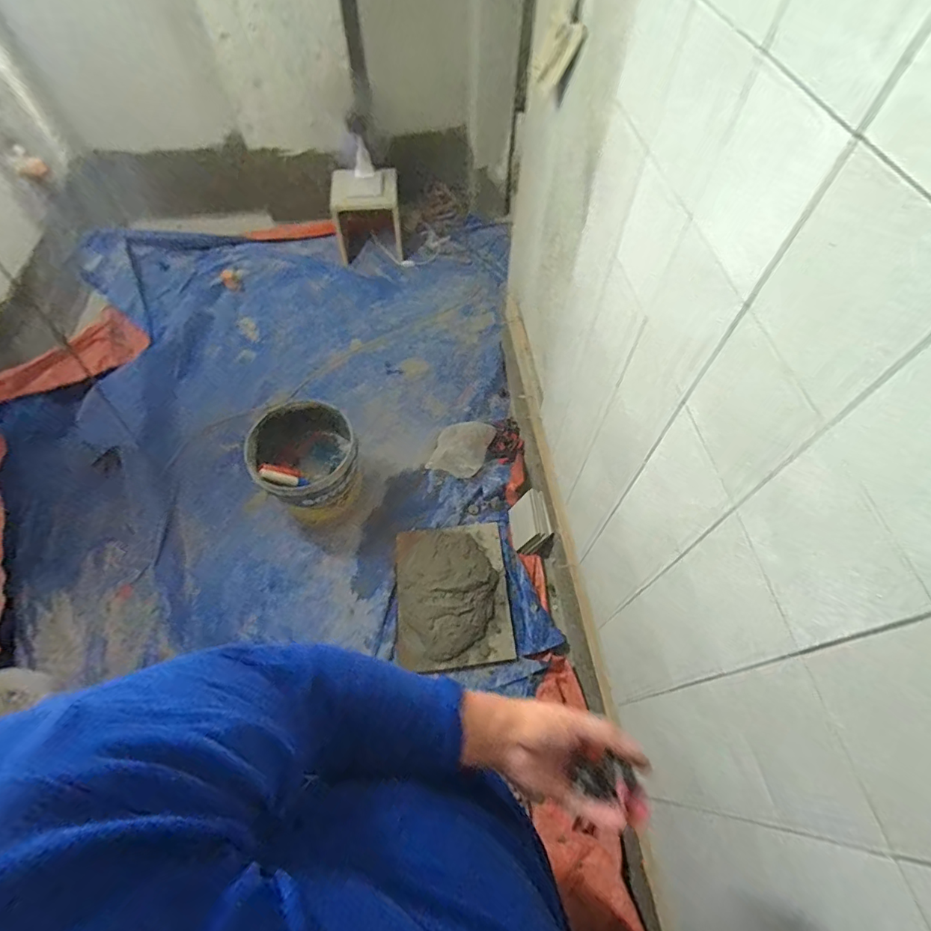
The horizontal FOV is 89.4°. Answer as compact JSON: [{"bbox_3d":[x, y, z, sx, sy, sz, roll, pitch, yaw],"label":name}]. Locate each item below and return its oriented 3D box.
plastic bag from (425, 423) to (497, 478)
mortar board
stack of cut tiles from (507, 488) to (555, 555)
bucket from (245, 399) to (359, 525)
[{"bbox_3d":[-0.012,-0.079,1.676,0.194,0.105,0.239,15,59,7],"label":"plastic bag"},{"bbox_3d":[-0.040,0.377,1.433,0.337,0.058,0.424,-4,59,-5],"label":"mortar board"},{"bbox_3d":[0.206,0.180,1.504,0.049,0.173,0.173,9,53,-31],"label":"stack of cut tiles"},{"bbox_3d":[-0.488,0.019,1.514,0.291,0.348,0.316,-20,61,-14],"label":"bucket"}]

